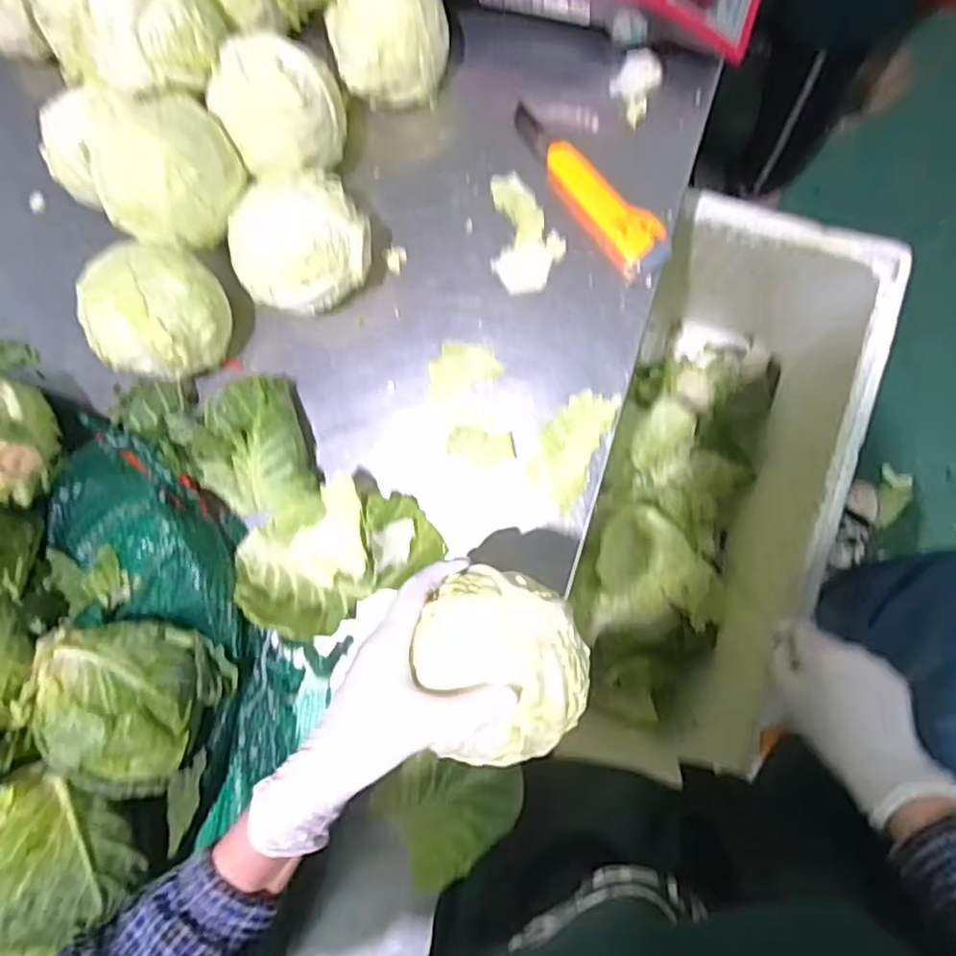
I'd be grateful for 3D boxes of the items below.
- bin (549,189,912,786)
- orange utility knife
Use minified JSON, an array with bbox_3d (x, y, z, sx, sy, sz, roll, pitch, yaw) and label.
[{"bbox_3d":[0.287,0.035,0.889,0.230,0.335,0.642,17,86,7],"label":"bin"},{"bbox_3d":[0.098,-0.262,0.603,0.050,0.017,0.190,-37,82,1],"label":"orange utility knife"}]

